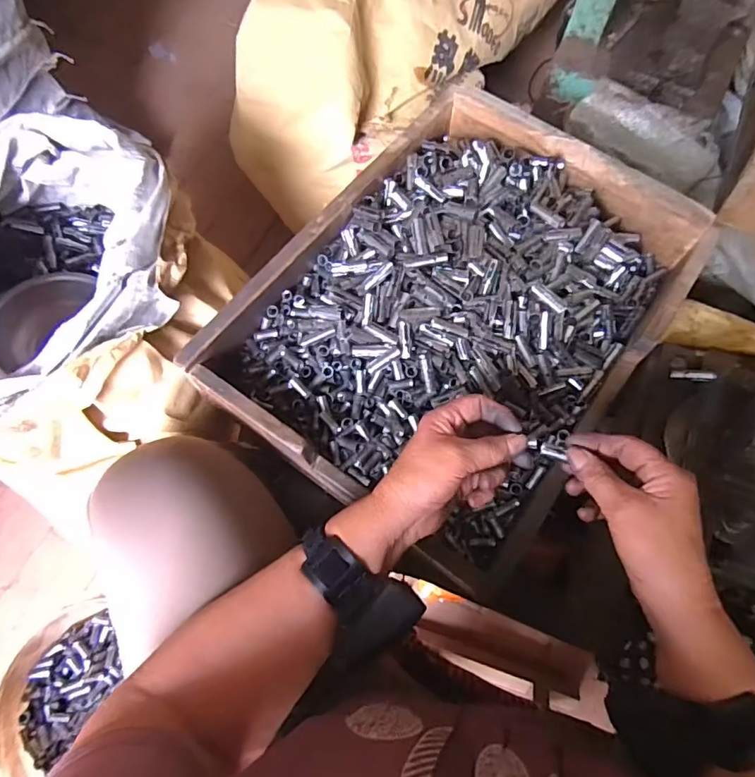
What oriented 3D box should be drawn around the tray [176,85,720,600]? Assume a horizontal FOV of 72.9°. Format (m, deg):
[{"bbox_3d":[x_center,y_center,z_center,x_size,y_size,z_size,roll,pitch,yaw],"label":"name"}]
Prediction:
[{"bbox_3d":[0.086,-0.079,0.533,0.361,0.080,0.450,35,73,11],"label":"tray"}]

